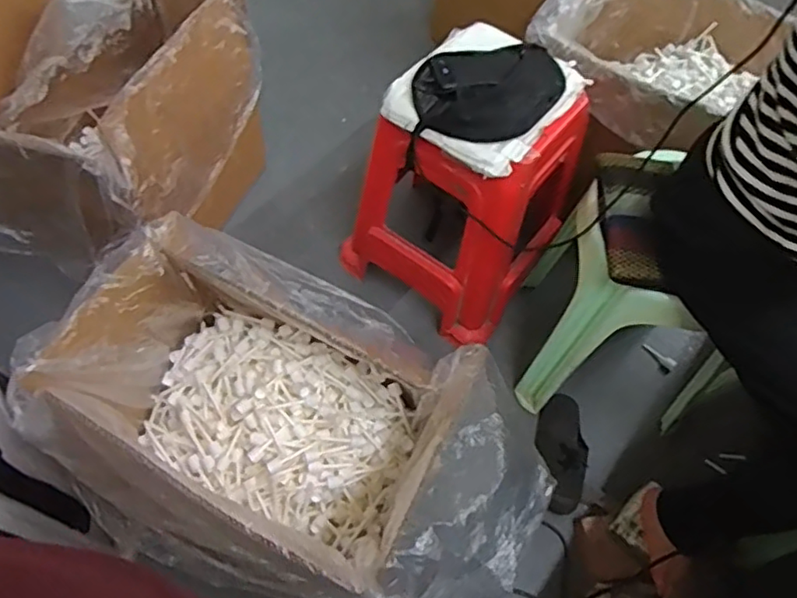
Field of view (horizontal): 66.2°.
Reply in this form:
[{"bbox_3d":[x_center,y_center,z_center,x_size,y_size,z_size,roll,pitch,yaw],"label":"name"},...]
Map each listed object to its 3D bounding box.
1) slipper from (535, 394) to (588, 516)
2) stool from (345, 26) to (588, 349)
[{"bbox_3d":[0.313,0.286,1.163,0.083,0.065,0.222,3,57,-3],"label":"slipper"},{"bbox_3d":[0.133,-0.220,1.185,0.353,0.468,0.318,35,61,16],"label":"stool"}]

